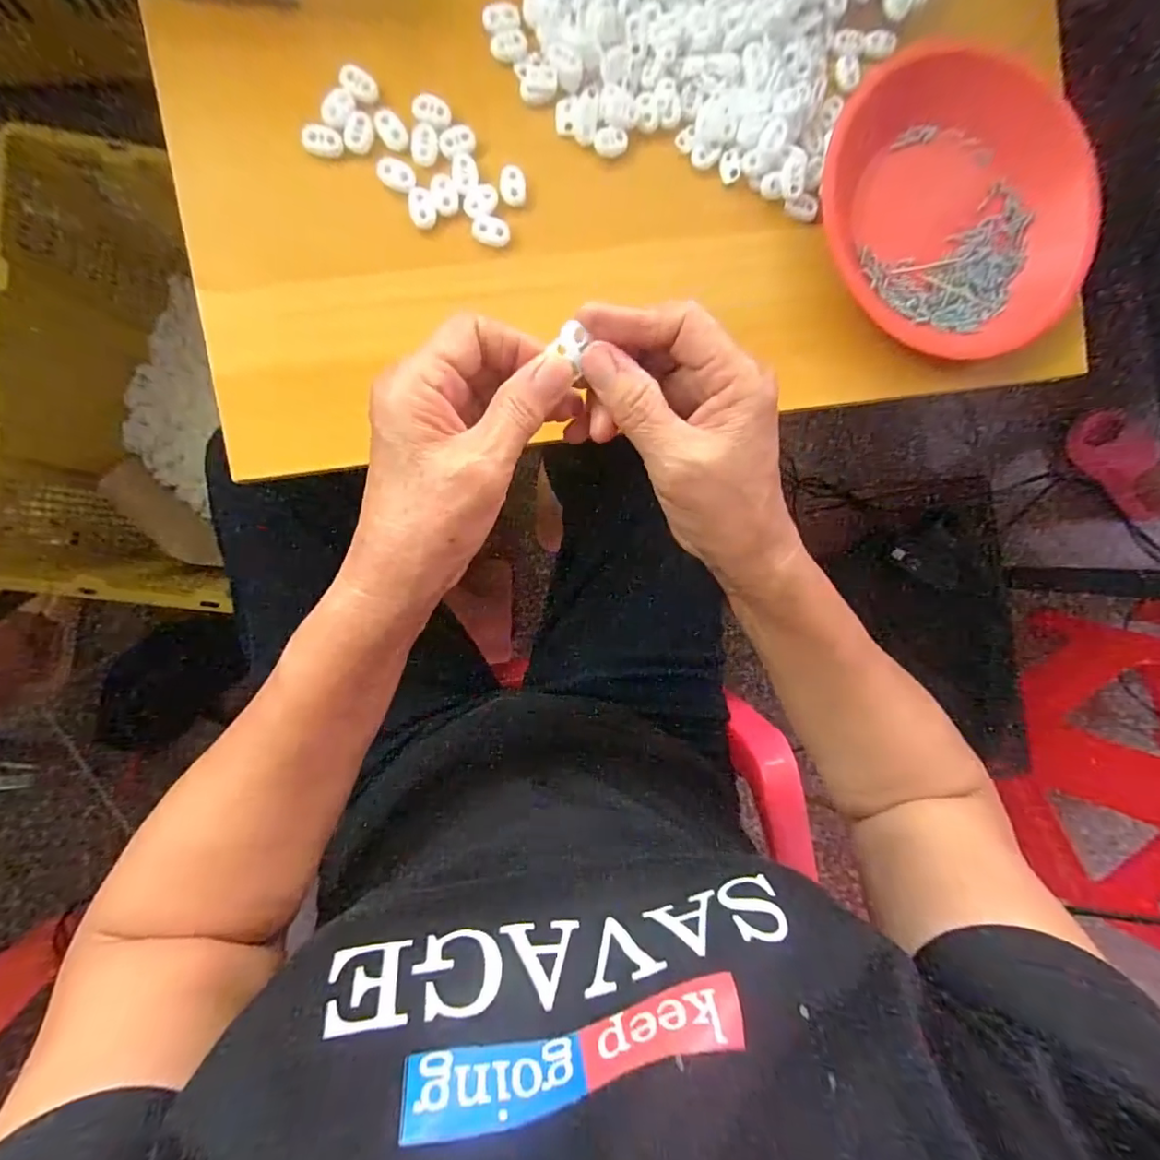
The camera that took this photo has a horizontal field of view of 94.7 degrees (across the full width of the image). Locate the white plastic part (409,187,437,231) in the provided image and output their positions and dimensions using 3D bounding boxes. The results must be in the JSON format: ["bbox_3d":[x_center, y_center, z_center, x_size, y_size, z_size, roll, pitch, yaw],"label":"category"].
[{"bbox_3d":[-0.096,-0.228,0.325,0.015,0.004,0.022,-12,94,-8],"label":"white plastic part"}]

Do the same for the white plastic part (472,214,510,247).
[{"bbox_3d":[-0.055,-0.216,0.331,0.022,0.004,0.014,10,91,-9],"label":"white plastic part"}]

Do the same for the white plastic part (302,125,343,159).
[{"bbox_3d":[-0.152,-0.260,0.317,0.022,0.004,0.017,6,92,-9],"label":"white plastic part"}]

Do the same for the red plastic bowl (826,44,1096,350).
[{"bbox_3d":[0.268,-0.264,0.364,0.193,0.041,0.197,0,93,-8],"label":"red plastic bowl"}]

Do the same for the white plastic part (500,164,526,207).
[{"bbox_3d":[-0.042,-0.246,0.332,0.016,0.004,0.022,-1,93,-8],"label":"white plastic part"}]

